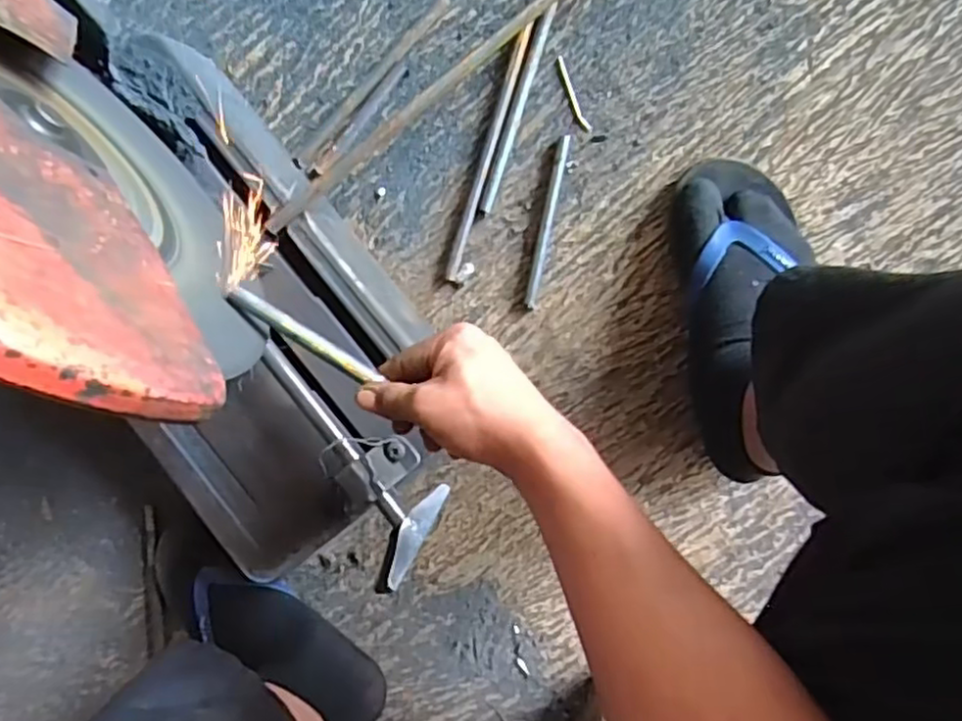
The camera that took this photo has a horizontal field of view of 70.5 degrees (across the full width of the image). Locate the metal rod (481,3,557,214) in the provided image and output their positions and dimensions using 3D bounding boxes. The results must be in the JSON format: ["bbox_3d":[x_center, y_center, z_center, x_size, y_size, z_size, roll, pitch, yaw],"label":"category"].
[{"bbox_3d":[0.033,-0.223,0.607,0.010,0.009,0.184,19,96,7],"label":"metal rod"}]

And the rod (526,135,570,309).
[{"bbox_3d":[0.060,-0.122,0.603,0.011,0.013,0.149,12,95,8],"label":"rod"}]

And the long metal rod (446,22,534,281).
[{"bbox_3d":[0.006,-0.184,0.612,0.014,0.012,0.228,19,96,7],"label":"long metal rod"}]

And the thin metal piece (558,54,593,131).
[{"bbox_3d":[0.081,-0.235,0.600,0.008,0.004,0.071,-22,90,9],"label":"thin metal piece"}]

